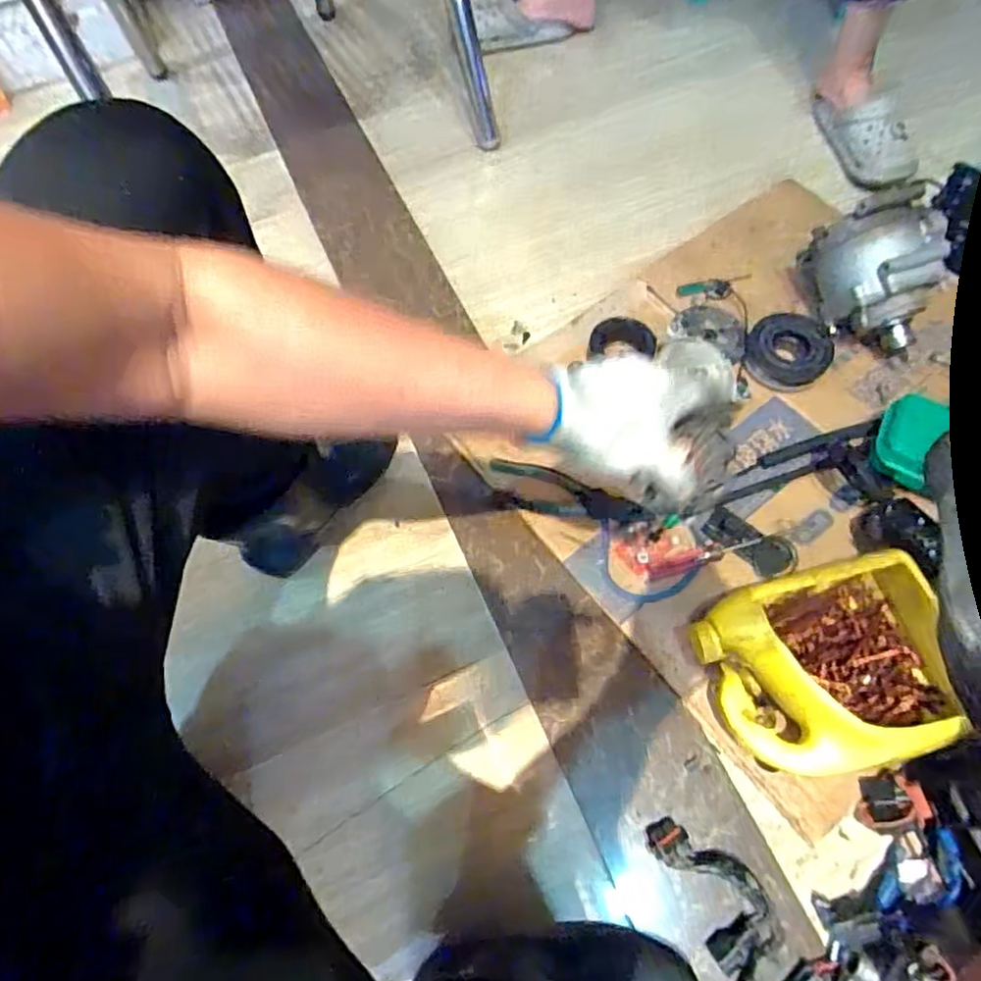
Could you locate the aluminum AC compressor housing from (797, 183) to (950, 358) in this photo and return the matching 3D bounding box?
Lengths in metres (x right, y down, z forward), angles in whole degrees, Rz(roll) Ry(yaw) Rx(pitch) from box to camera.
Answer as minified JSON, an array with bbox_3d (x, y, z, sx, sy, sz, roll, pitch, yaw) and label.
[{"bbox_3d":[0.476,-0.270,0.786,0.132,0.146,0.152,6,64,6],"label":"aluminum AC compressor housing"}]

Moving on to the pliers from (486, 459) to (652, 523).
[{"bbox_3d":[0.090,0.007,0.752,0.188,0.023,0.050,12,65,9],"label":"pliers"}]

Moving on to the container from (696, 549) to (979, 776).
[{"bbox_3d":[0.328,0.172,0.613,0.228,0.098,0.179,-14,64,-3],"label":"container"}]

